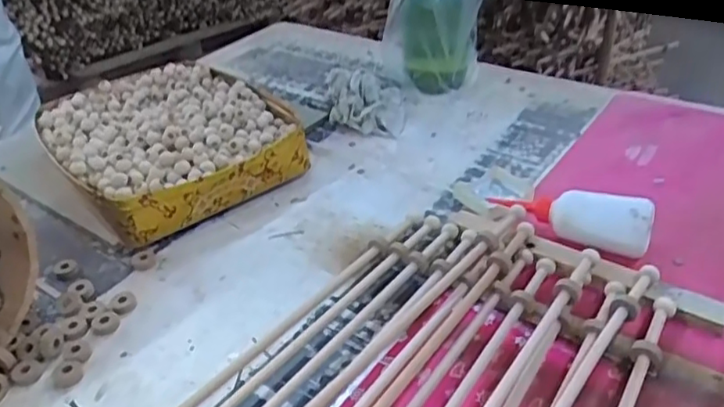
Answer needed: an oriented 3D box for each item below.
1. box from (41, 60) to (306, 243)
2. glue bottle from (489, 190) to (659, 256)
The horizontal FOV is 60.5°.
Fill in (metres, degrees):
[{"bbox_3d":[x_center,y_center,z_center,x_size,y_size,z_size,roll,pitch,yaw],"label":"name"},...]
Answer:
[{"bbox_3d":[-0.271,-0.089,0.882,0.291,0.079,0.354,-24,40,-28],"label":"box"},{"bbox_3d":[0.228,0.008,0.698,0.180,0.064,0.043,20,41,30],"label":"glue bottle"}]

